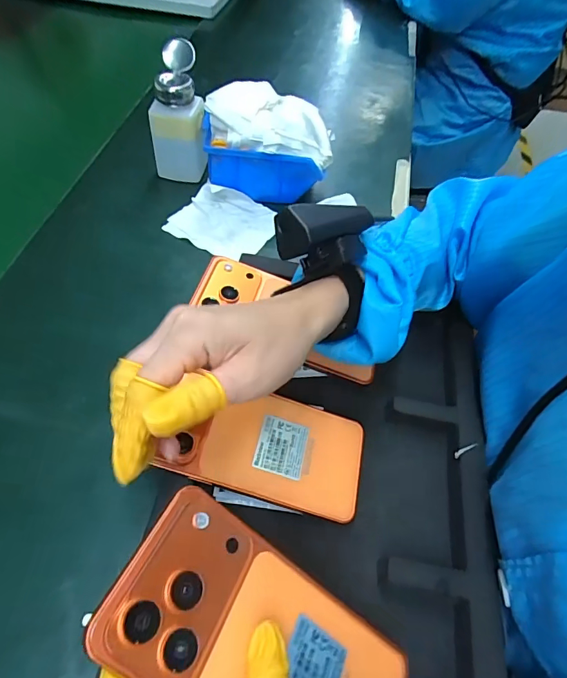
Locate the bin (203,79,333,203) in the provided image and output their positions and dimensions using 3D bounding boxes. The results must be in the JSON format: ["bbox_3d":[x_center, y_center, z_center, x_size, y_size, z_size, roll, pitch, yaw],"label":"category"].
[{"bbox_3d":[-0.016,-0.232,0.491,0.141,0.102,0.109,-2,55,-4],"label":"bin"}]

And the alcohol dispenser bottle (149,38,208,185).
[{"bbox_3d":[-0.118,-0.245,0.472,0.060,0.126,0.063,-3,55,-6],"label":"alcohol dispenser bottle"}]

